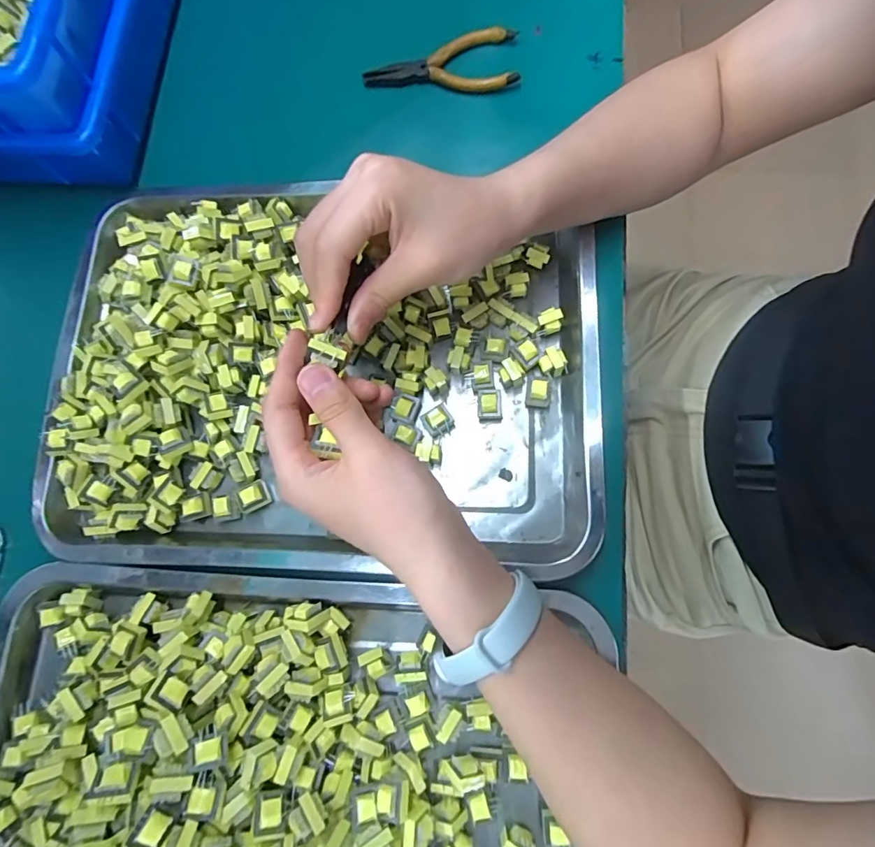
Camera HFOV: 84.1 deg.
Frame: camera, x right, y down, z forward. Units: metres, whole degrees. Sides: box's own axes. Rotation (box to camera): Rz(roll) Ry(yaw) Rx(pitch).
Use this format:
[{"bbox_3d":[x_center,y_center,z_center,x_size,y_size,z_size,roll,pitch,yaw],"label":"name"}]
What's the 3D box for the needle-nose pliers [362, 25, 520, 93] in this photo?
[{"bbox_3d":[0.003,-0.296,0.407,0.126,0.019,0.052,-9,78,2],"label":"needle-nose pliers"}]

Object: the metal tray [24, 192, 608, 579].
[{"bbox_3d":[-0.084,-0.042,0.342,0.385,0.044,0.279,3,77,1],"label":"metal tray"}]

